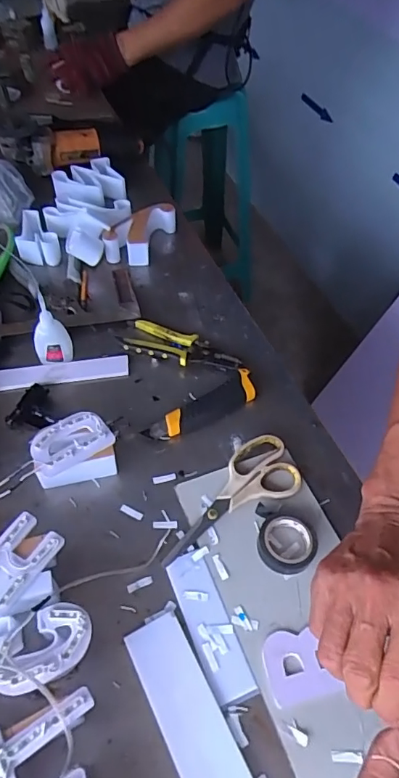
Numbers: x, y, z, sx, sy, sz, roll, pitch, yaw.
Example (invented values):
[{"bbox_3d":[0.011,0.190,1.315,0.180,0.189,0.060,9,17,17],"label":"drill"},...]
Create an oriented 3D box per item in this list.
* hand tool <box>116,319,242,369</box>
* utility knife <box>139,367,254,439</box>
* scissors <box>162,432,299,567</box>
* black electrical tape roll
[{"bbox_3d":[-0.024,-0.057,0.662,0.159,0.018,0.057,14,54,10],"label":"hand tool"},{"bbox_3d":[0.004,0.023,0.605,0.153,0.016,0.041,-28,58,-21],"label":"utility knife"},{"bbox_3d":[0.027,0.112,0.541,0.178,0.013,0.076,-23,57,-18],"label":"scissors"},{"bbox_3d":[0.088,0.153,0.504,0.064,0.020,0.065,1,53,-1],"label":"black electrical tape roll"}]

